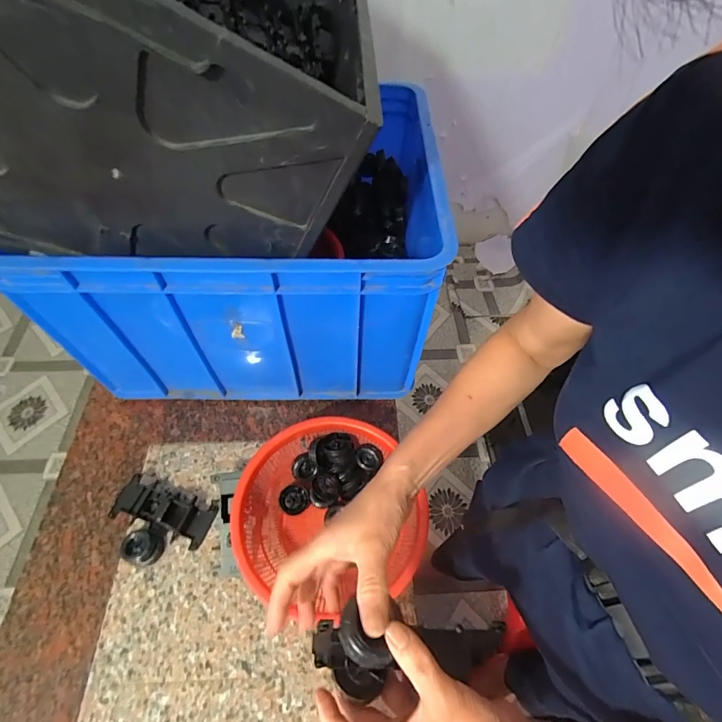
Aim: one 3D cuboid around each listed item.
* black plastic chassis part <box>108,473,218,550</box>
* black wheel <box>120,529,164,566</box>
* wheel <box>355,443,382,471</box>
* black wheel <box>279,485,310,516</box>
[{"bbox_3d":[-0.310,0.232,0.615,0.147,0.037,0.068,15,59,8],"label":"black plastic chassis part"},{"bbox_3d":[-0.328,0.280,0.589,0.051,0.026,0.046,-9,58,-7],"label":"black wheel"},{"bbox_3d":[0.014,0.157,0.640,0.043,0.019,0.040,-6,99,17],"label":"wheel"},{"bbox_3d":[-0.108,0.225,0.634,0.045,0.018,0.044,0,58,-1],"label":"black wheel"}]

